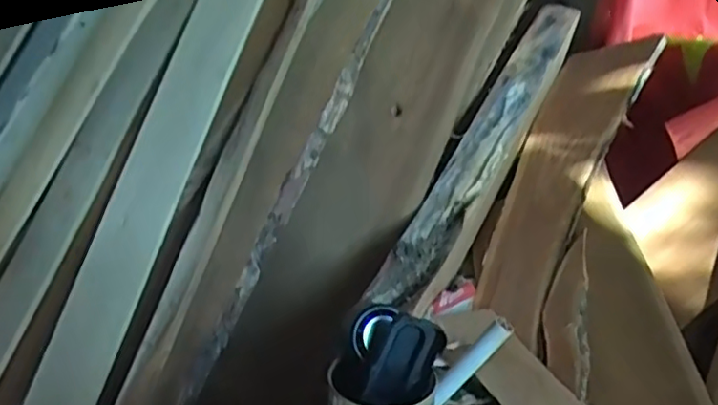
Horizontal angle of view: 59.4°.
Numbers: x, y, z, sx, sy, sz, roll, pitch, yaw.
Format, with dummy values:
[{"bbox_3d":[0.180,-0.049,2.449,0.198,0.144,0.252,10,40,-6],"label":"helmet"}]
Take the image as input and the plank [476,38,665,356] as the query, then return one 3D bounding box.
[{"bbox_3d":[0.324,-0.041,1.052,0.027,0.579,0.188,41,-25,-27],"label":"plank"}]

